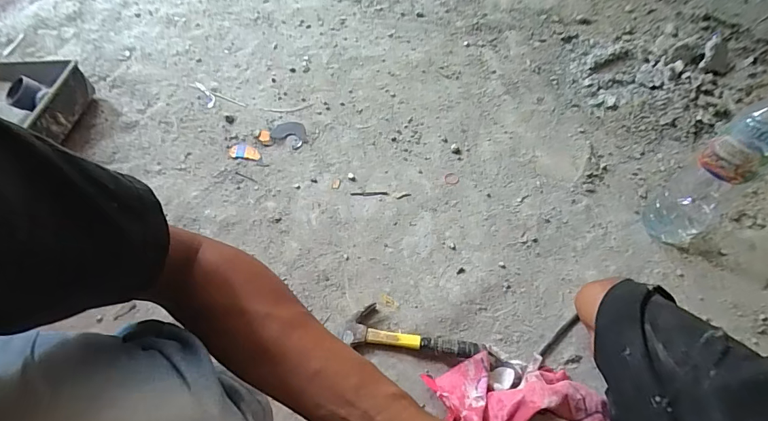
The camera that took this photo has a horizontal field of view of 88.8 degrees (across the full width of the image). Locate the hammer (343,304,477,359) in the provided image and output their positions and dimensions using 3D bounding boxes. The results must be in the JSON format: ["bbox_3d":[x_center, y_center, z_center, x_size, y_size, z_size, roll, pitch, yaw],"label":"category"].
[{"bbox_3d":[0.043,0.195,0.634,0.210,0.030,0.074,5,60,4],"label":"hammer"}]

